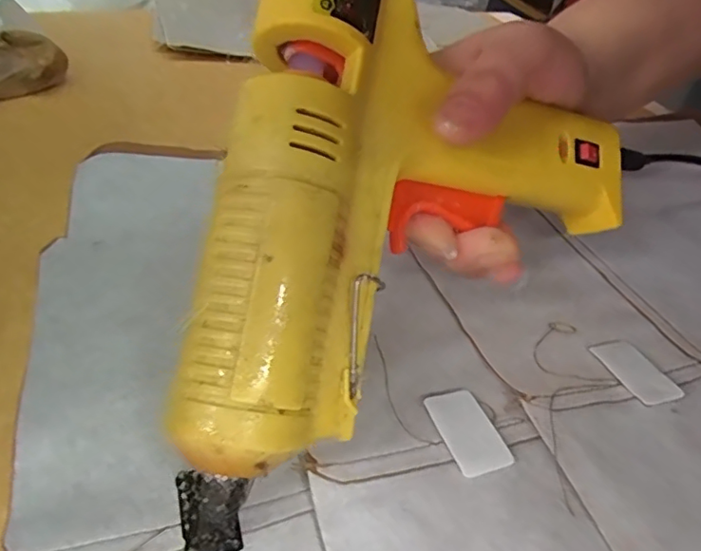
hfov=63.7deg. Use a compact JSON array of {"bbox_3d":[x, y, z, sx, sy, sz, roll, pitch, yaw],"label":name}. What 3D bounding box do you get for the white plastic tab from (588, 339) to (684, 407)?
[{"bbox_3d":[0.111,0.037,0.221,0.018,0.005,0.033,-9,42,-19],"label":"white plastic tab"}]

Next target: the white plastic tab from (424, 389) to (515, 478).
[{"bbox_3d":[0.040,0.052,0.193,0.019,0.004,0.033,-8,42,-17],"label":"white plastic tab"}]

